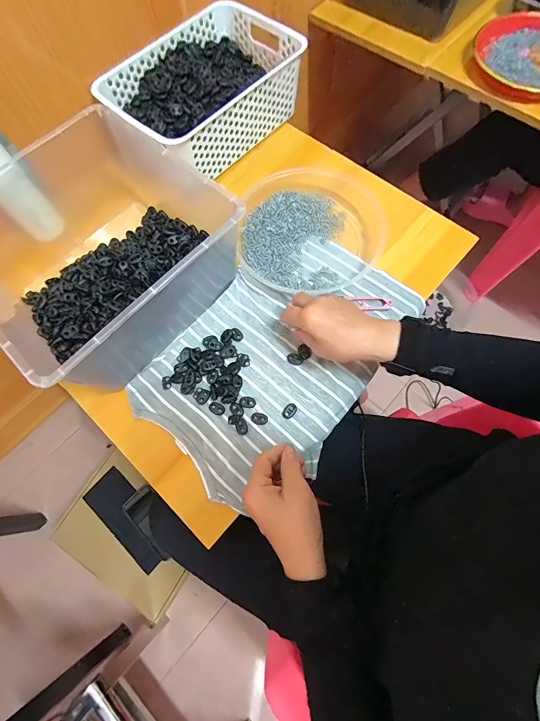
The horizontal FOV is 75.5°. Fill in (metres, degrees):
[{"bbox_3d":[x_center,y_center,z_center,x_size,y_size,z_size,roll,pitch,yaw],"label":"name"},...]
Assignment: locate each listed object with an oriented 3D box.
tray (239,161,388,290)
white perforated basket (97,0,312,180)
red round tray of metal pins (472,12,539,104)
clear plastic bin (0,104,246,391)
[{"bbox_3d":[0.055,-0.202,0.537,0.224,0.035,0.205,-1,71,2],"label":"tray"},{"bbox_3d":[-0.109,-0.452,0.594,0.203,0.096,0.302,41,77,15],"label":"white perforated basket"},{"bbox_3d":[0.484,-0.567,0.659,0.212,0.043,0.217,-1,71,2],"label":"red round tray of metal pins"},{"bbox_3d":[-0.250,-0.166,0.492,0.362,0.130,0.317,39,77,14],"label":"clear plastic bin"}]

